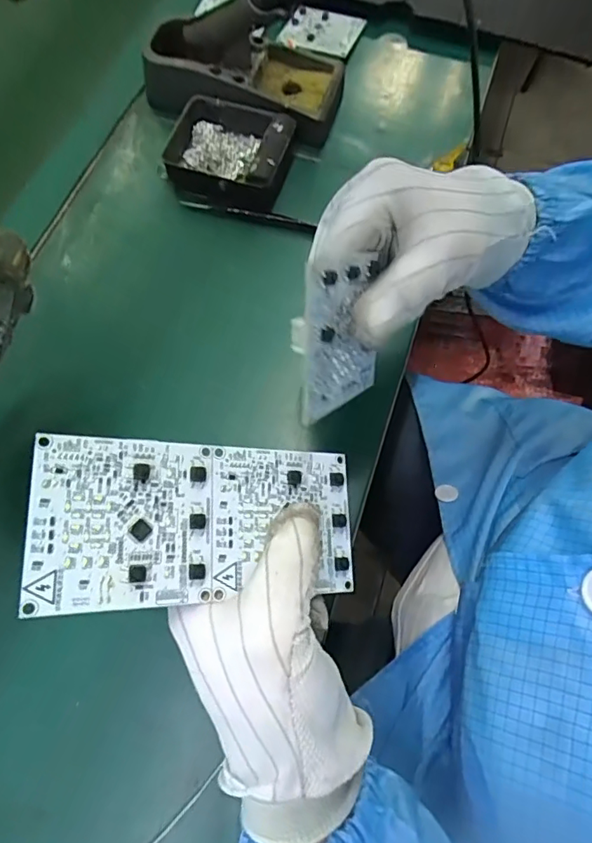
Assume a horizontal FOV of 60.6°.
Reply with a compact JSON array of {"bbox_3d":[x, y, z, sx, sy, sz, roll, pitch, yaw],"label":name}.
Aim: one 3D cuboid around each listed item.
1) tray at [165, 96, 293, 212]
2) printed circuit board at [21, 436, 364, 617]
[{"bbox_3d":[-0.057,-0.221,0.417,0.101,0.037,0.090,14,67,6],"label":"tray"},{"bbox_3d":[-0.036,0.042,0.218,0.138,0.004,0.065,6,73,-27],"label":"printed circuit board"}]

